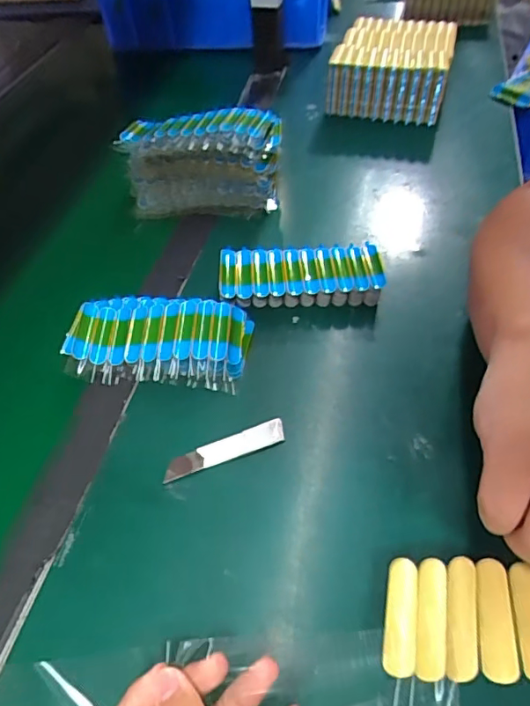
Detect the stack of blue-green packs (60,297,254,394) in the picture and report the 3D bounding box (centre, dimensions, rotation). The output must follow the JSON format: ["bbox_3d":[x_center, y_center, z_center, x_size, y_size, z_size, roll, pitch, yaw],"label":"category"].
[{"bbox_3d":[-0.098,-0.013,0.465,0.162,0.027,0.087,3,51,5],"label":"stack of blue-green packs"}]

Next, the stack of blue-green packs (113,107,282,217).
[{"bbox_3d":[-0.071,-0.218,0.596,0.177,0.101,0.078,2,51,4],"label":"stack of blue-green packs"}]

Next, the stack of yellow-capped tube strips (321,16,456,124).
[{"bbox_3d":[0.192,-0.425,0.767,0.158,0.075,0.199,13,52,13],"label":"stack of yellow-capped tube strips"}]

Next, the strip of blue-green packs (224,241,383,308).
[{"bbox_3d":[0.036,-0.074,0.509,0.155,0.038,0.067,-3,50,0],"label":"strip of blue-green packs"}]

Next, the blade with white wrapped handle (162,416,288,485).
[{"bbox_3d":[-0.031,0.075,0.405,0.098,0.004,0.020,-18,52,-12],"label":"blade with white wrapped handle"}]

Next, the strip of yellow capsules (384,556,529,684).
[{"bbox_3d":[0.126,0.123,0.241,0.137,0.015,0.060,-14,26,24],"label":"strip of yellow capsules"}]

